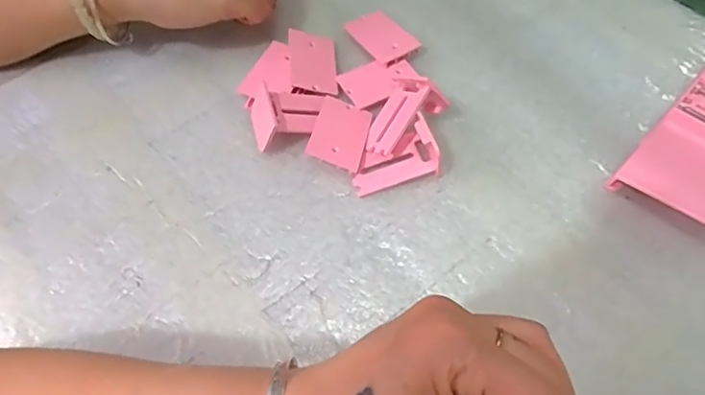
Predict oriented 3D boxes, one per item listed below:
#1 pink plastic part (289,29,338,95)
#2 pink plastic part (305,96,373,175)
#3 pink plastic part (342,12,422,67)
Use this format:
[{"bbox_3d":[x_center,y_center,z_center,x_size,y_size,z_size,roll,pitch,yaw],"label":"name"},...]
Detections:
[{"bbox_3d":[-0.029,-0.101,0.393,0.033,0.009,0.055,-3,61,-4],"label":"pink plastic part"},{"bbox_3d":[-0.007,-0.044,0.368,0.037,0.004,0.052,20,56,-7],"label":"pink plastic part"},{"bbox_3d":[0.022,-0.124,0.409,0.034,0.013,0.055,-32,67,-19],"label":"pink plastic part"}]

